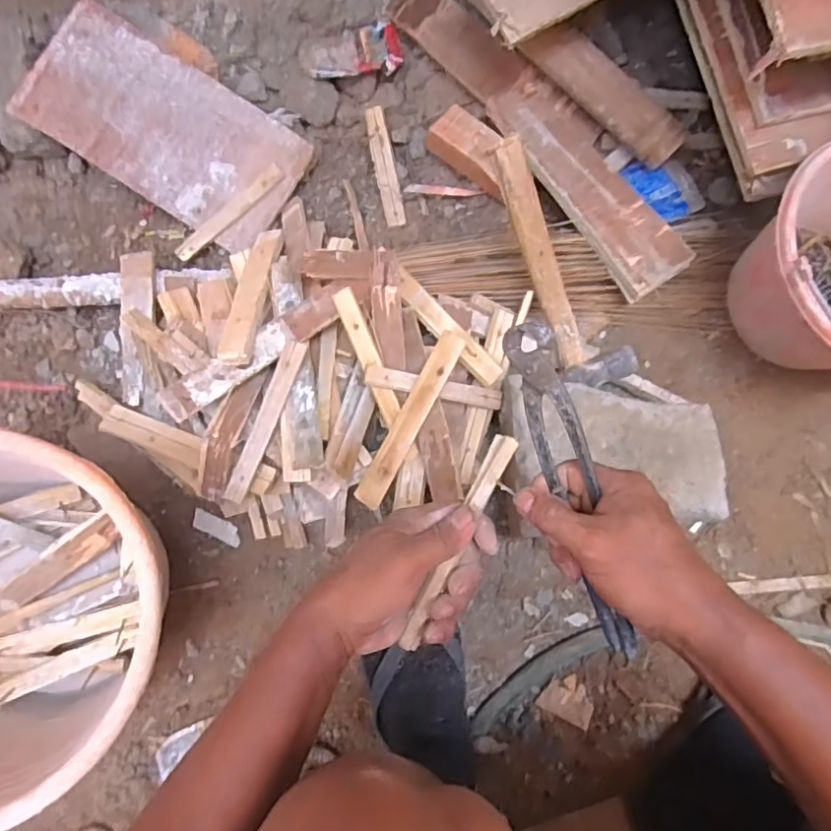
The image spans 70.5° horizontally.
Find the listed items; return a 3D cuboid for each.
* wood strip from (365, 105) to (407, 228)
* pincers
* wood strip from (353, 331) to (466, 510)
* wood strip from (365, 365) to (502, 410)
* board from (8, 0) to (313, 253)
[{"bbox_3d":[-0.037,-0.310,0.728,0.026,0.009,0.156,-11,81,-2],"label":"wood strip"},{"bbox_3d":[0.105,0.047,0.383,0.022,0.038,0.222,-25,99,-47],"label":"pincers"},{"bbox_3d":[-0.004,0.004,0.596,0.028,0.010,0.190,29,91,-7],"label":"wood strip"},{"bbox_3d":[0.023,-0.028,0.609,0.155,0.015,0.020,10,83,-27],"label":"wood strip"},{"bbox_3d":[-0.285,-0.330,0.686,0.297,0.011,0.155,32,87,-8],"label":"board"}]

